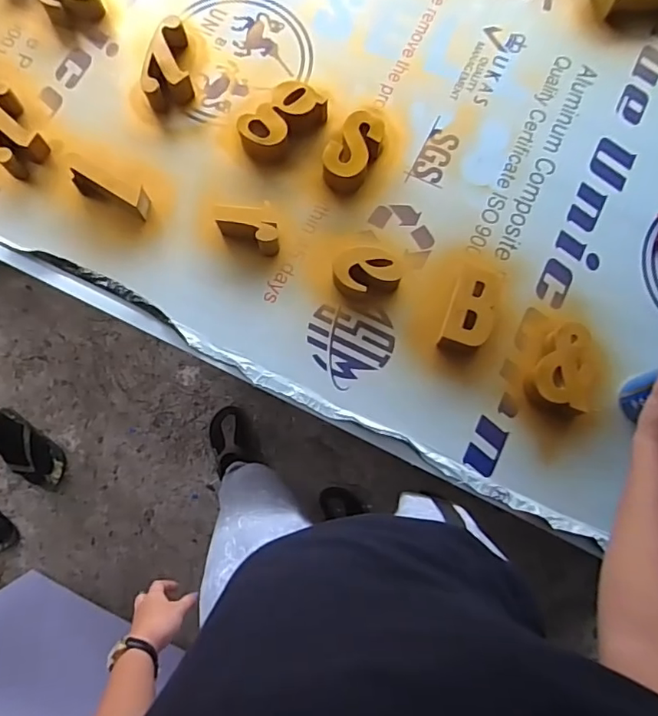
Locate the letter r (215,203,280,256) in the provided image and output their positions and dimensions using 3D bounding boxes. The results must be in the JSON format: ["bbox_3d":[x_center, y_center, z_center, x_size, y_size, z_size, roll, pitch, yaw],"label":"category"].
[{"bbox_3d":[-0.116,-0.182,0.747,0.091,0.048,0.060,-1,77,1],"label":"letter r"}]

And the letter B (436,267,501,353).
[{"bbox_3d":[0.191,-0.066,0.714,0.067,0.035,0.120,19,78,5],"label":"letter B"}]

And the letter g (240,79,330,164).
[{"bbox_3d":[-0.071,-0.354,0.787,0.134,0.051,0.074,-40,79,-7],"label":"letter g"}]

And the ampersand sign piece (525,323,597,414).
[{"bbox_3d":[0.305,0.016,0.695,0.084,0.043,0.122,0,77,1],"label":"ampersand sign piece"}]

